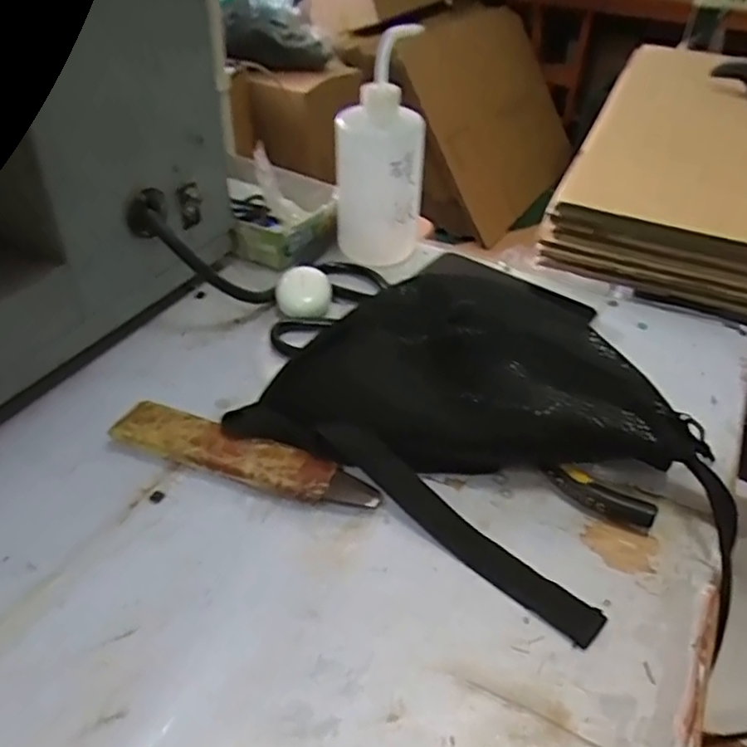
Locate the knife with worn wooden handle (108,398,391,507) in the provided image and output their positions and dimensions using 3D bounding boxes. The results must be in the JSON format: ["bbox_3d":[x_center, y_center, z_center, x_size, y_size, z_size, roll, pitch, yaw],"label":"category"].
[{"bbox_3d":[-0.087,0.057,0.428,0.185,0.019,0.038,16,42,17],"label":"knife with worn wooden handle"}]

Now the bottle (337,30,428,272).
[{"bbox_3d":[0.006,-0.200,0.583,0.080,0.198,0.072,0,40,-2],"label":"bottle"}]

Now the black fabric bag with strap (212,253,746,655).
[{"bbox_3d":[0.088,0.023,0.416,0.295,0.094,0.185,24,45,25],"label":"black fabric bag with strap"}]

